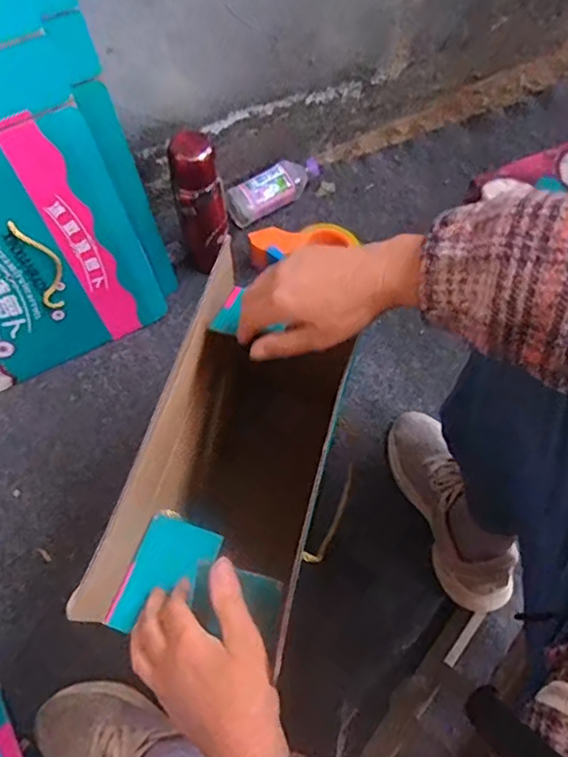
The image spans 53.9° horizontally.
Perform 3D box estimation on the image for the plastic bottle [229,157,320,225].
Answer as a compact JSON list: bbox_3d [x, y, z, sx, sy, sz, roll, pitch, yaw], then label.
[{"bbox_3d":[-0.012,-0.315,0.932,0.170,0.060,0.055,-28,69,-11],"label":"plastic bottle"}]

